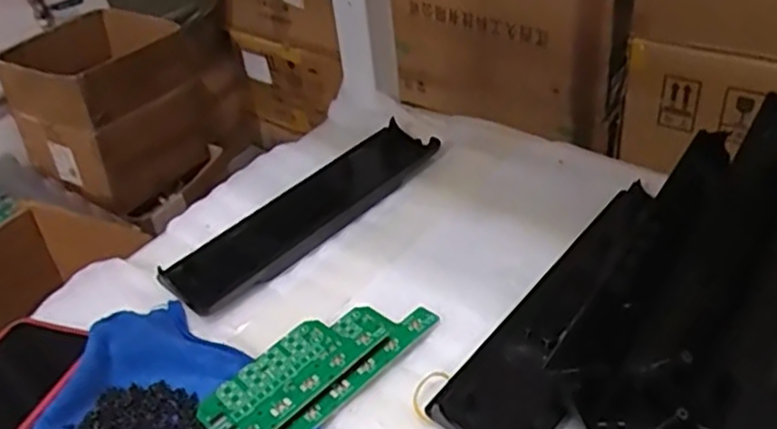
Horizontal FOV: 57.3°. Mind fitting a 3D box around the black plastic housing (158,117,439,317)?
[{"bbox_3d":[-0.064,-0.005,0.562,0.069,0.017,0.239,27,49,34],"label":"black plastic housing"}]

